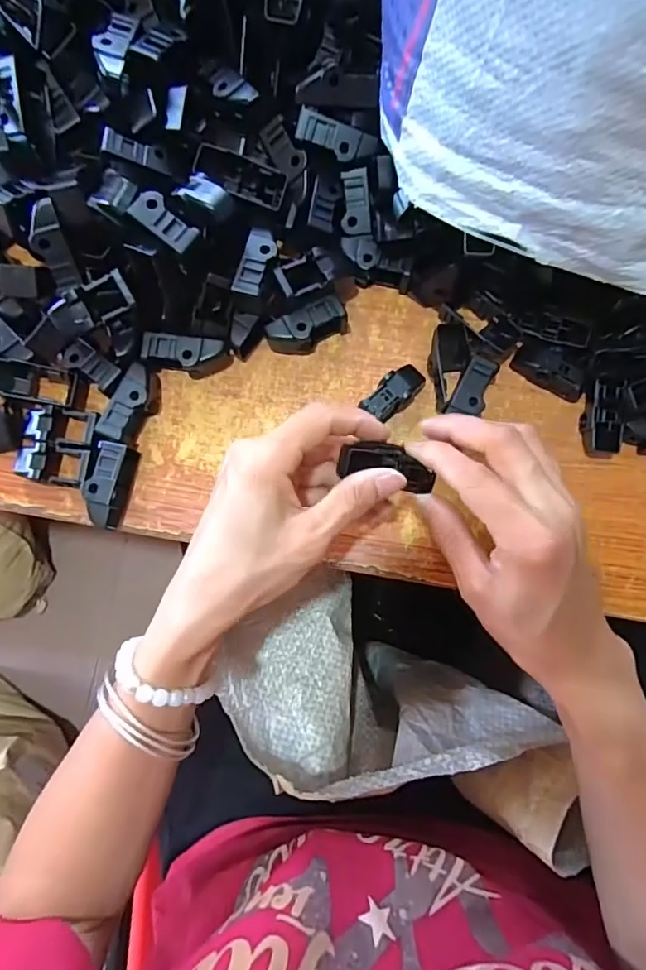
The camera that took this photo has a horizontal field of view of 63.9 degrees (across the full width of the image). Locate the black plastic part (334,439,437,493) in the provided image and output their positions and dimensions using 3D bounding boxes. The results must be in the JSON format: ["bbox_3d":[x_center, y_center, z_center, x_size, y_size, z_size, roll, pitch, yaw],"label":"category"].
[{"bbox_3d":[0.032,-0.009,0.258,0.048,0.013,0.020,16,82,-17],"label":"black plastic part"}]

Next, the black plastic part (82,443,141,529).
[{"bbox_3d":[-0.125,0.000,0.305,0.016,0.024,0.048,14,83,2],"label":"black plastic part"}]

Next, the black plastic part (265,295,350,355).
[{"bbox_3d":[-0.009,-0.096,0.321,0.050,0.023,0.019,-24,83,-3],"label":"black plastic part"}]

